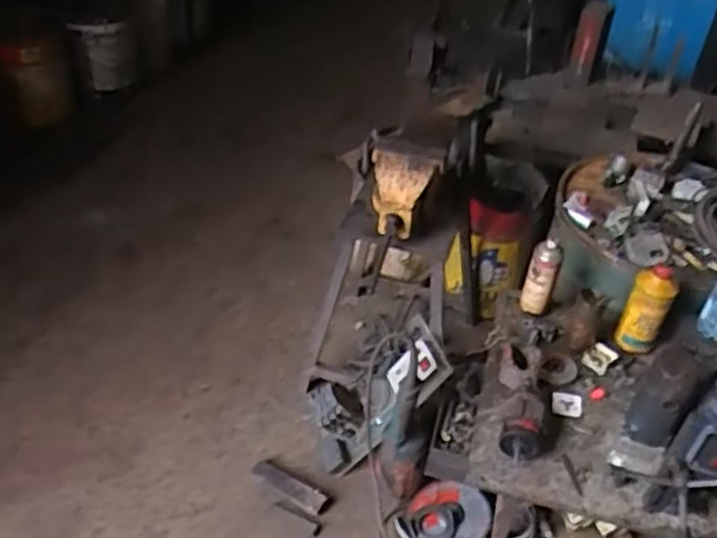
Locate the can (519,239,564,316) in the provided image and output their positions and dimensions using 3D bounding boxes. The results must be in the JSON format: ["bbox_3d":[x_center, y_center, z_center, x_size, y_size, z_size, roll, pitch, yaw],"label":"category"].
[{"bbox_3d":[0.411,0.023,1.663,0.064,0.184,0.054,17,41,15],"label":"can"}]

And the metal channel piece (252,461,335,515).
[{"bbox_3d":[-0.147,0.486,1.668,0.189,0.020,0.061,25,43,22],"label":"metal channel piece"}]

